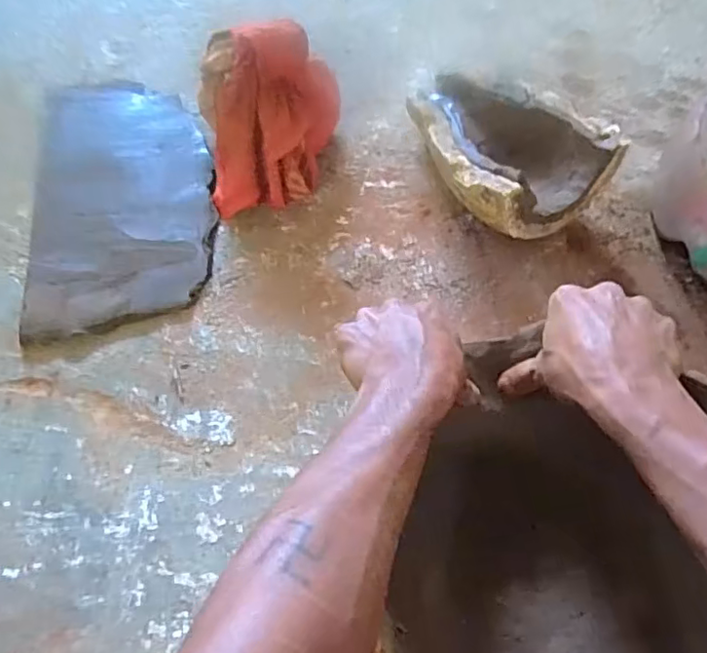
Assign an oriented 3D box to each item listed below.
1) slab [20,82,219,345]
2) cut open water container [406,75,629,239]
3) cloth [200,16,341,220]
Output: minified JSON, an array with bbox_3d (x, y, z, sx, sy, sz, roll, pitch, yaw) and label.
[{"bbox_3d":[-0.270,-0.154,0.684,0.202,0.014,0.348,-6,66,-5],"label":"slab"},{"bbox_3d":[0.162,-0.205,0.662,0.191,0.115,0.232,-36,72,-16],"label":"cut open water container"},{"bbox_3d":[-0.091,-0.236,0.645,0.155,0.159,0.171,-5,66,-4],"label":"cloth"}]

